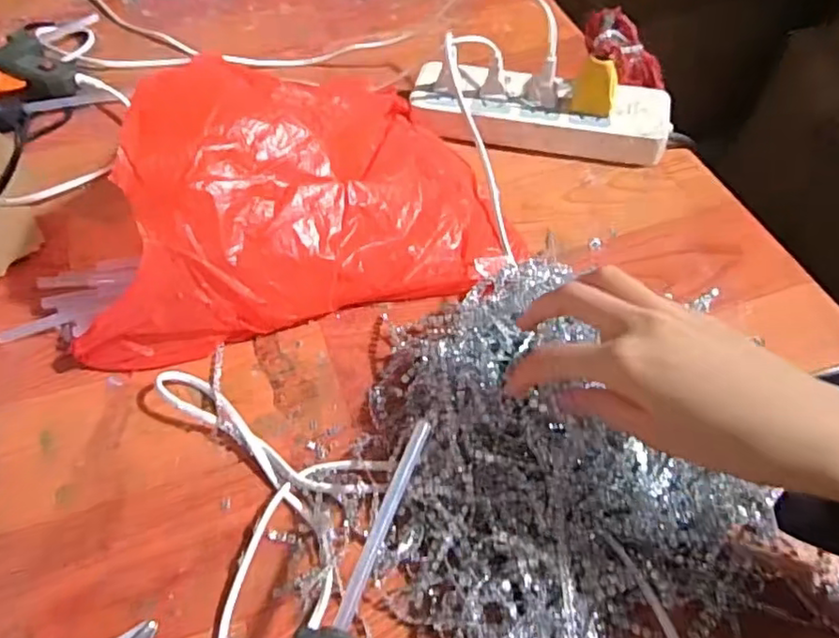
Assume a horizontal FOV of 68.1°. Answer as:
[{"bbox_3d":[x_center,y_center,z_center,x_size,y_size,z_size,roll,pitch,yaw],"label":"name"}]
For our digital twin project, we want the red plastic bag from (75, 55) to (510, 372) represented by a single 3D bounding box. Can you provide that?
[{"bbox_3d":[-0.095,-0.097,0.435,0.301,0.120,0.180,-12,55,-9],"label":"red plastic bag"}]

